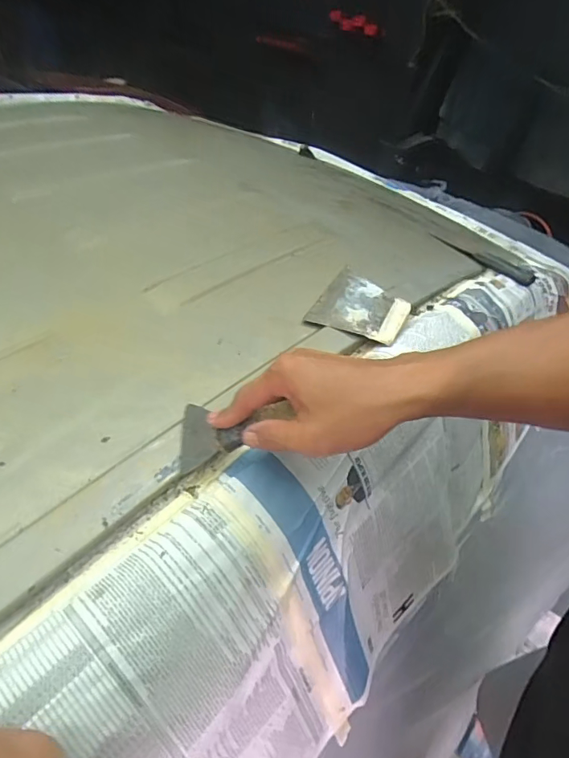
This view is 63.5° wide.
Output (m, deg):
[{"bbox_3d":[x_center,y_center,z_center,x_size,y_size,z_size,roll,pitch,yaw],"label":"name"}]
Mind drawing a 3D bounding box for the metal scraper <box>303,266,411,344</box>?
[{"bbox_3d":[0.095,-0.089,0.551,0.098,0.006,0.125,22,46,14],"label":"metal scraper"}]

